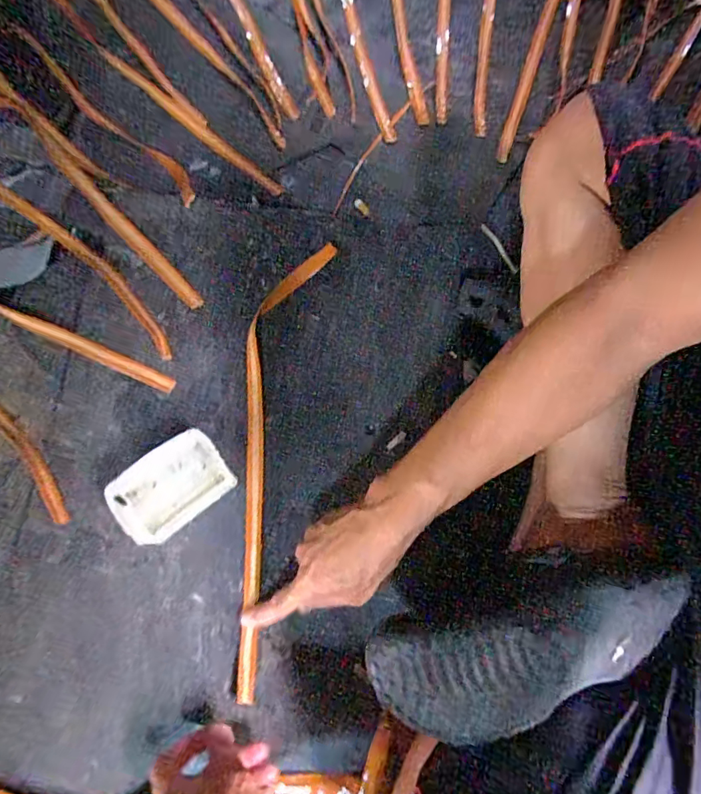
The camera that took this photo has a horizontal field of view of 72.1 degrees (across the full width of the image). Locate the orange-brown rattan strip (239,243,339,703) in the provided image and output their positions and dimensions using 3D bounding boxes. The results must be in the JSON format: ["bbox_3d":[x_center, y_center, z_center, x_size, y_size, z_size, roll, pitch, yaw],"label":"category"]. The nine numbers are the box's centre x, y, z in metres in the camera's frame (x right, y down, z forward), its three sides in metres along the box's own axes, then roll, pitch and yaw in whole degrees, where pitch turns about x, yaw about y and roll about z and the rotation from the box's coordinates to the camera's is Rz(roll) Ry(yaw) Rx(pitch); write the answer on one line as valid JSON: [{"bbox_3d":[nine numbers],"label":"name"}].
[{"bbox_3d":[-0.079,0.049,0.483,0.078,0.020,0.441,5,75,1],"label":"orange-brown rattan strip"}]

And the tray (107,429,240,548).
[{"bbox_3d":[-0.171,0.083,0.457,0.104,0.040,0.075,-39,78,-13],"label":"tray"}]

